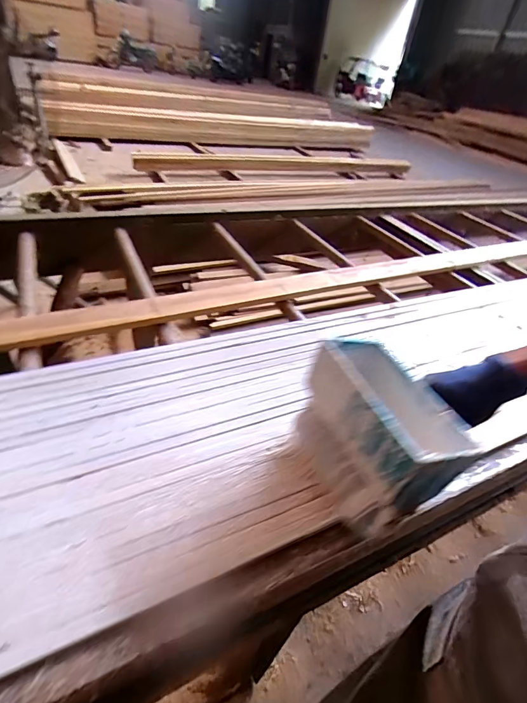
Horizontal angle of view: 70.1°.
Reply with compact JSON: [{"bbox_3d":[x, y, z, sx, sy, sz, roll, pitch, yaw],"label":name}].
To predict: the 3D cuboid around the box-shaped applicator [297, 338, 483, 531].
[{"bbox_3d":[0.132,0.090,0.443,0.112,0.147,0.177,-11,39,-23],"label":"box-shaped applicator"}]

